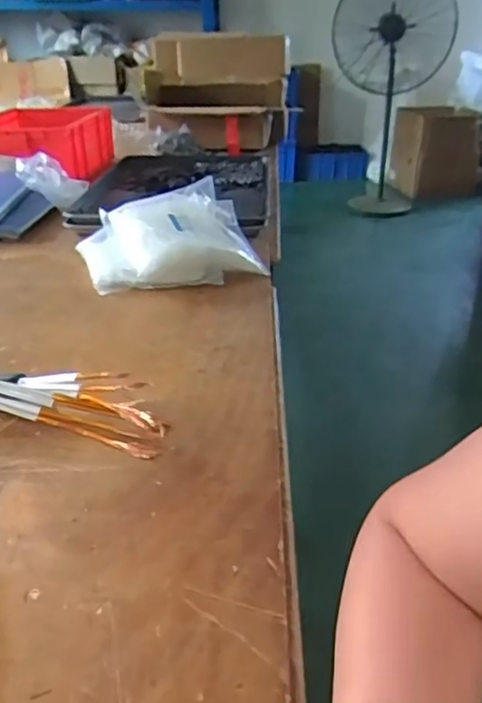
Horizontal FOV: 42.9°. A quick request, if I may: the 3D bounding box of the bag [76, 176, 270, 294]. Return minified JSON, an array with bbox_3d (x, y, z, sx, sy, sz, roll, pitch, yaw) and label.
[{"bbox_3d":[-0.125,-0.201,1.046,0.285,0.090,0.256,-11,31,-18],"label":"bag"}]

